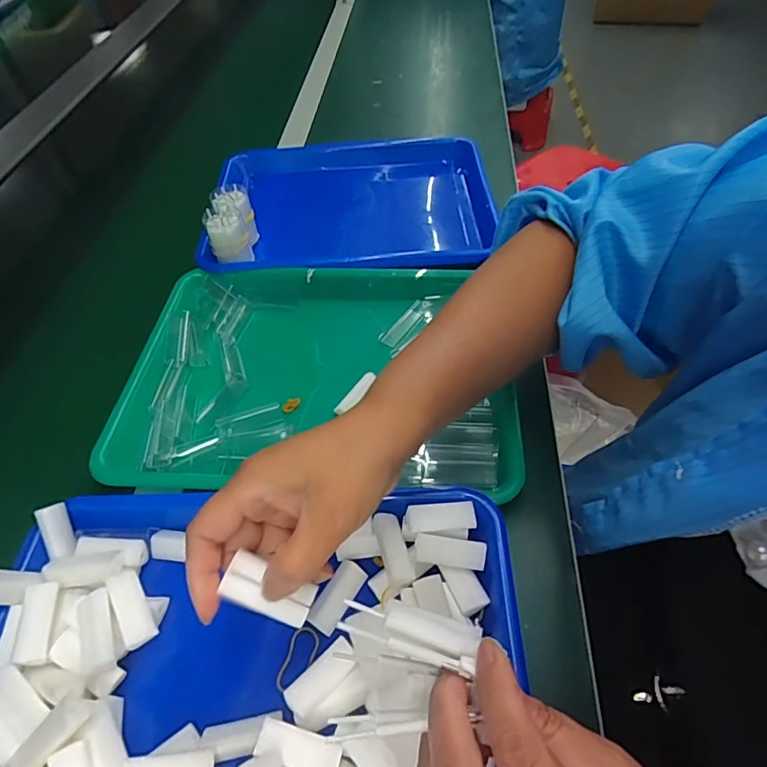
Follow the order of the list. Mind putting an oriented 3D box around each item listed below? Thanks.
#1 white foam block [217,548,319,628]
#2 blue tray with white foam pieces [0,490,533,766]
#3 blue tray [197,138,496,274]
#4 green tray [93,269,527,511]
[{"bbox_3d":[-0.057,0.103,0.246,0.044,0.006,0.020,28,56,-5],"label":"white foam block"},{"bbox_3d":[-0.080,0.183,0.280,0.328,0.060,0.255,-1,52,3],"label":"blue tray with white foam pieces"},{"bbox_3d":[-0.034,-0.206,0.616,0.324,0.071,0.245,-5,52,0],"label":"blue tray"},{"bbox_3d":[-0.059,-0.014,0.448,0.328,0.038,0.240,0,52,5],"label":"green tray"}]

